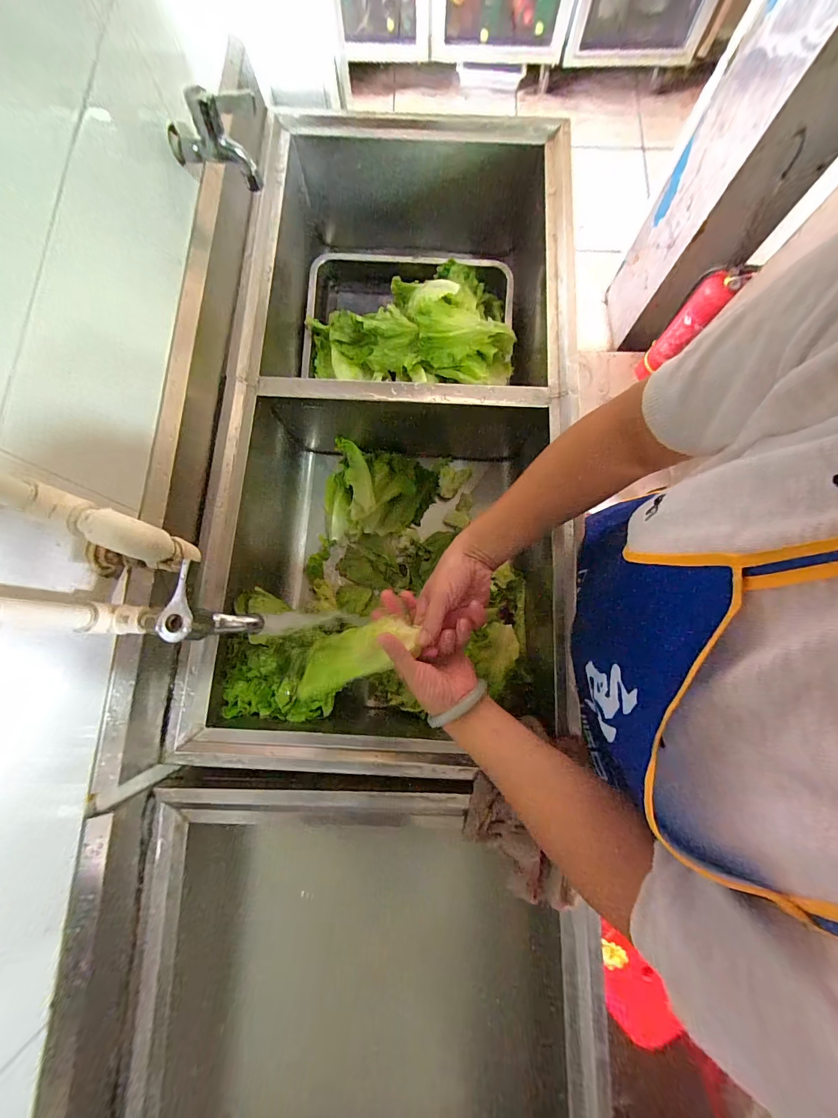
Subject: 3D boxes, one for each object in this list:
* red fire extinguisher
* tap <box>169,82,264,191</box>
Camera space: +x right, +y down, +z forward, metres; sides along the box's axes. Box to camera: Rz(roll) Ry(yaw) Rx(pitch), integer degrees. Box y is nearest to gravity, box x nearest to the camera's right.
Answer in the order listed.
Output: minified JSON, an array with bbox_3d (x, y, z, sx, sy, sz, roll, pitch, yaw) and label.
[{"bbox_3d":[0.916,-0.800,1.376,0.111,0.488,0.117,39,81,8],"label":"red fire extinguisher"},{"bbox_3d":[-0.235,-0.479,0.456,0.103,0.082,0.041,19,79,4],"label":"tap"}]

